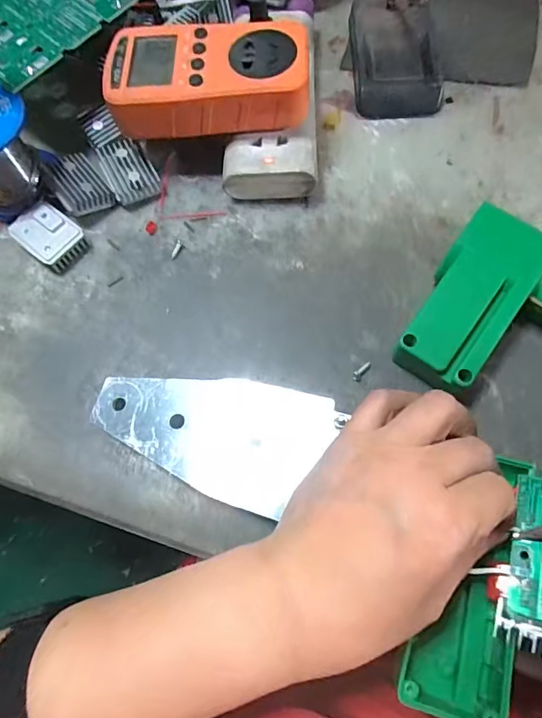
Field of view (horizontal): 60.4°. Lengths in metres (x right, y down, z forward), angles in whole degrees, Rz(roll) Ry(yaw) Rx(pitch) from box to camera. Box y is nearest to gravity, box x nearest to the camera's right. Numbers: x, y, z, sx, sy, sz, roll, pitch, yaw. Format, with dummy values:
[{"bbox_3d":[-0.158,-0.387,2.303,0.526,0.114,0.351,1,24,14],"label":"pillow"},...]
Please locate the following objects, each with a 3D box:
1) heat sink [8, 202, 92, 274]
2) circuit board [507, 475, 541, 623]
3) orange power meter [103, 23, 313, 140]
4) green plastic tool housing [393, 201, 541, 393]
[{"bbox_3d":[-0.150,-0.083,0.316,0.043,0.016,0.034,37,77,13],"label":"heat sink"},{"bbox_3d":[0.121,0.086,0.216,0.017,0.008,0.062,13,70,7],"label":"circuit board"},{"bbox_3d":[-0.039,-0.182,0.300,0.126,0.030,0.063,-1,71,2],"label":"orange power meter"},{"bbox_3d":[0.160,-0.010,0.268,0.149,0.032,0.110,27,75,11],"label":"green plastic tool housing"}]

